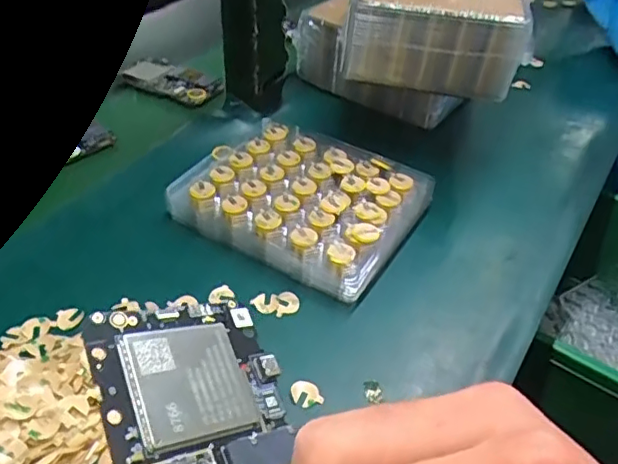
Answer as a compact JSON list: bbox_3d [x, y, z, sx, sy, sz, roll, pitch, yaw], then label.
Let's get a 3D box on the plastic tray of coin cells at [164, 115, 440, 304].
[{"bbox_3d":[-0.009,-0.032,0.466,0.188,0.035,0.151,22,44,23],"label":"plastic tray of coin cells"}]

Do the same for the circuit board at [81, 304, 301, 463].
[{"bbox_3d":[-0.028,0.075,0.182,0.062,0.005,0.119,-2,54,-38],"label":"circuit board"}]

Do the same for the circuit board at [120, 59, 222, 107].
[{"bbox_3d":[-0.154,-0.171,0.638,0.120,0.016,0.073,27,45,24],"label":"circuit board"}]

